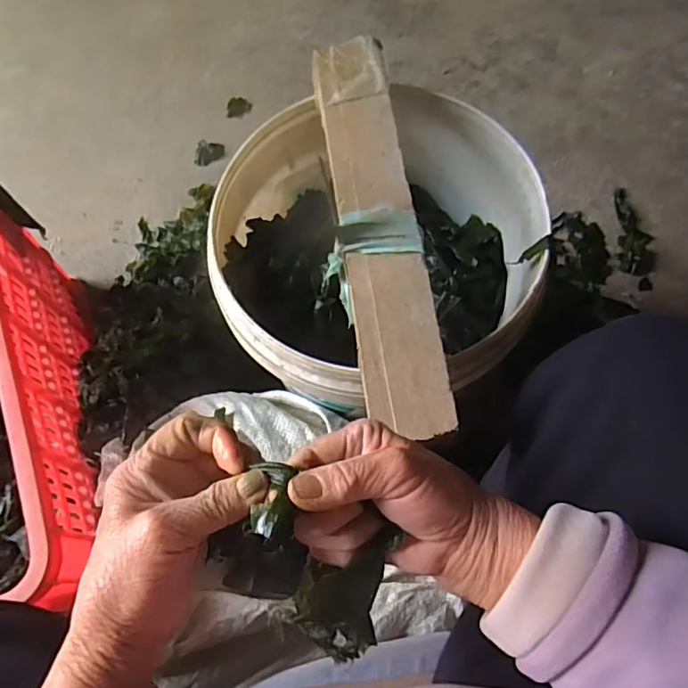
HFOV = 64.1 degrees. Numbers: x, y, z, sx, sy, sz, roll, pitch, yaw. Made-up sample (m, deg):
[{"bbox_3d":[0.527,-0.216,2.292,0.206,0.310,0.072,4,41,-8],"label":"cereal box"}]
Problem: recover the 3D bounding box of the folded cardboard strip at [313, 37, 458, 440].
[{"bbox_3d":[0.023,-0.105,0.441,0.068,0.015,0.362,-6,67,-3],"label":"folded cardboard strip"}]

